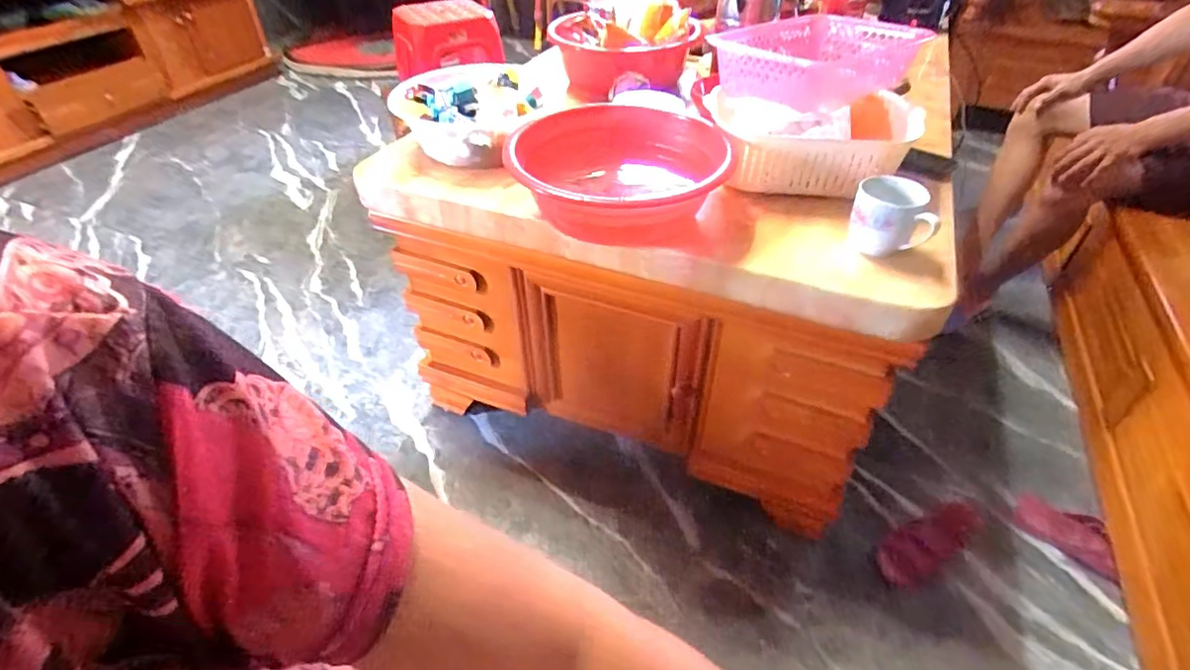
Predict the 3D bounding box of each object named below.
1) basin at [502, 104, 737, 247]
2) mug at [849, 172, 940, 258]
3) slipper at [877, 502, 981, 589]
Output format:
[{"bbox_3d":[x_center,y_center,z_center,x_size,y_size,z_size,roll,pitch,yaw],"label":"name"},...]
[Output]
[{"bbox_3d":[0.027,-0.219,0.795,0.287,0.088,0.277,-1,42,0],"label":"basin"},{"bbox_3d":[0.379,-0.150,0.738,0.097,0.077,0.070,11,43,13],"label":"mug"},{"bbox_3d":[0.601,0.357,1.019,0.261,0.051,0.085,-23,46,-23],"label":"slipper"}]

